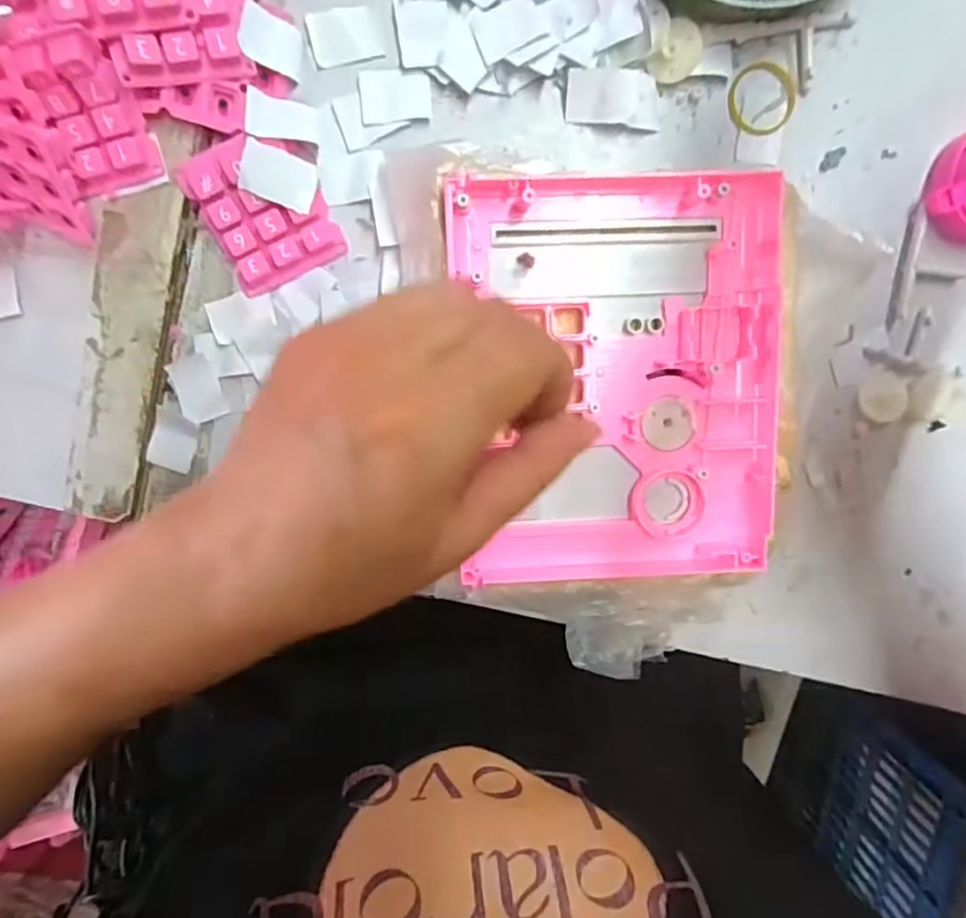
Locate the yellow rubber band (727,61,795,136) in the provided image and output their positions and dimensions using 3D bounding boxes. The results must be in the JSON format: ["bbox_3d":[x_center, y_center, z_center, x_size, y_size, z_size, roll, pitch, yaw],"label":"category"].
[{"bbox_3d":[0.123,-0.159,0.271,0.030,0.004,0.030,-33,100,4],"label":"yellow rubber band"}]

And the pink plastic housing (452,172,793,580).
[{"bbox_3d":[0.058,-0.031,0.257,0.131,0.022,0.166,-3,97,0],"label":"pink plastic housing"}]

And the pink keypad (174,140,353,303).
[{"bbox_3d":[-0.091,-0.105,0.260,0.050,0.011,0.056,-24,115,2],"label":"pink keypad"}]

